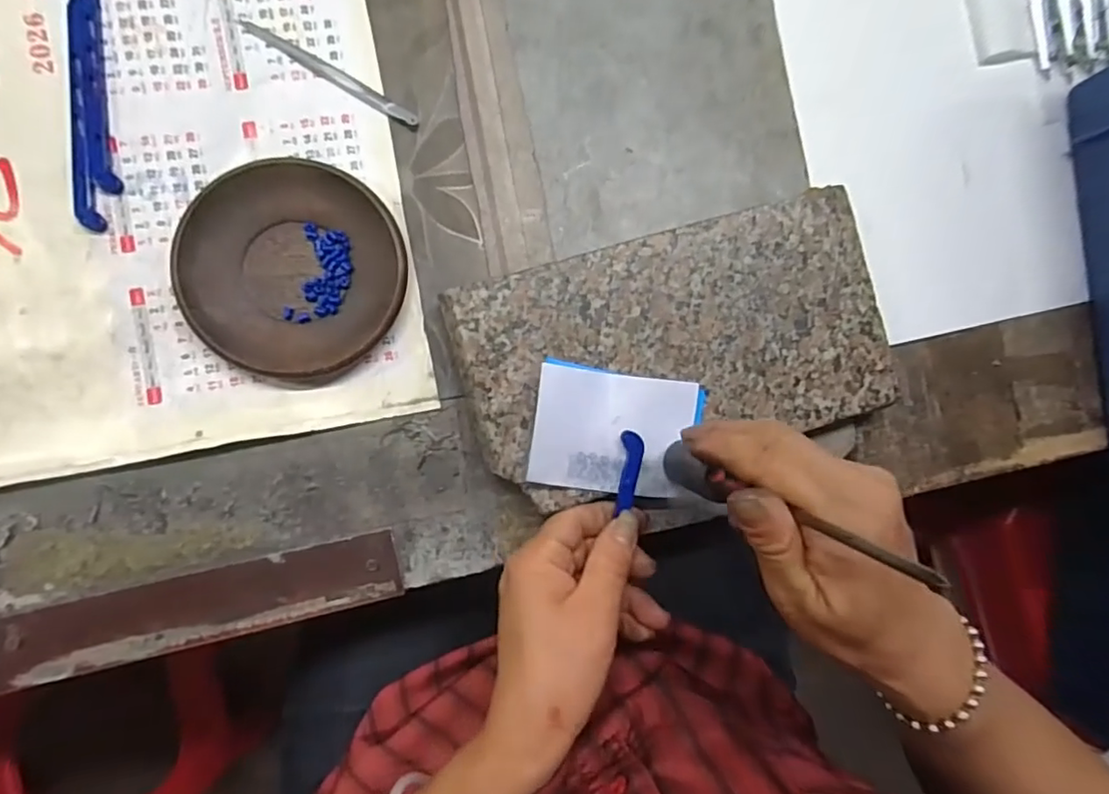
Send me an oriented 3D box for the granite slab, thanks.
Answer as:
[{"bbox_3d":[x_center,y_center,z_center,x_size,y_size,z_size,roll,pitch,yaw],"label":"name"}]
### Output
[{"bbox_3d":[0.071,-0.028,0.349,0.243,0.027,0.129,-17,91,-9],"label":"granite slab"}]

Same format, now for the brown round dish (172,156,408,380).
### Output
[{"bbox_3d":[-0.139,-0.069,0.322,0.114,0.018,0.109,0,89,-9],"label":"brown round dish"}]

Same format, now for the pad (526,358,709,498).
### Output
[{"bbox_3d":[0.034,0.019,0.323,0.092,0.016,0.065,9,88,-8],"label":"pad"}]

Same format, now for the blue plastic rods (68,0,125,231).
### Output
[{"bbox_3d":[-0.244,-0.158,0.315,0.020,0.004,0.138,-4,90,-9],"label":"blue plastic rods"}]

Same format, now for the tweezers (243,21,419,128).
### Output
[{"bbox_3d":[-0.125,-0.181,0.333,0.106,0.007,0.009,29,85,-7],"label":"tweezers"}]

